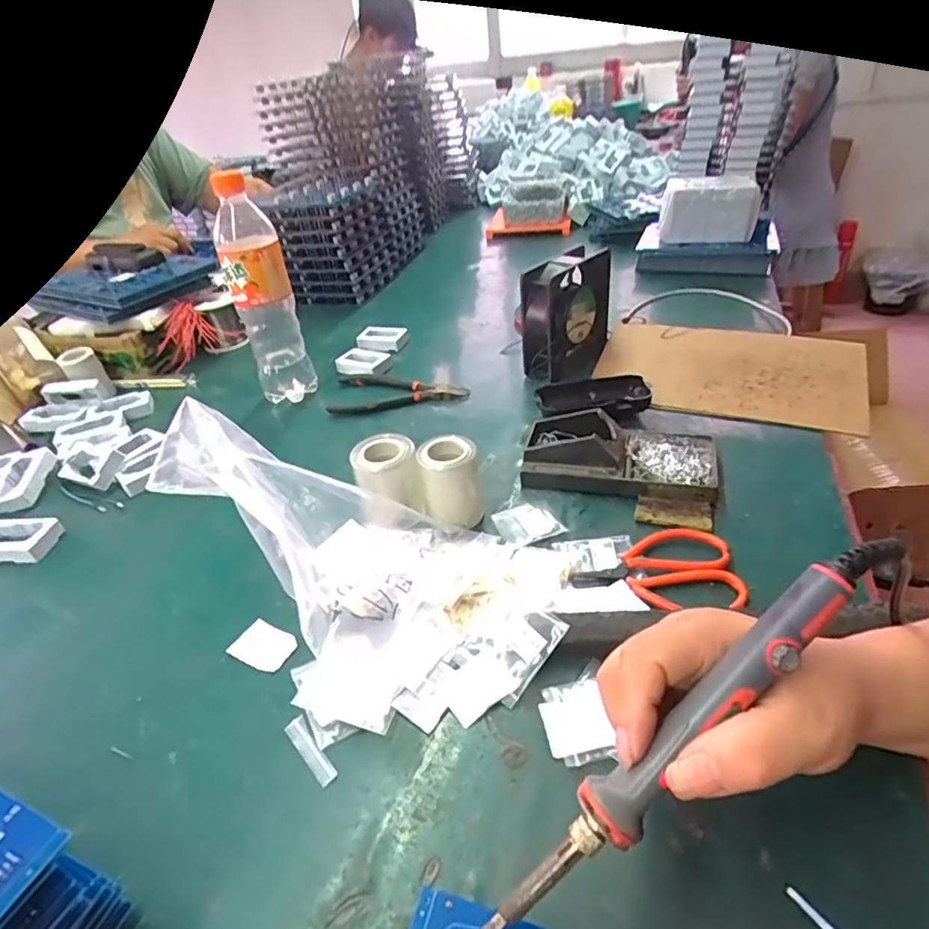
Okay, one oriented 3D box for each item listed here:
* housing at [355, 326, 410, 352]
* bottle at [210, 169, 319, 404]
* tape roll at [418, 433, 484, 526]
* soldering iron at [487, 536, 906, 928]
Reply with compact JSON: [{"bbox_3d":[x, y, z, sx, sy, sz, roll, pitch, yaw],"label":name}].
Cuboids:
[{"bbox_3d":[-0.110,-0.170,0.774,0.065,0.015,0.051,3,37,14],"label":"housing"},{"bbox_3d":[-0.214,-0.179,0.615,0.060,0.233,0.052,-17,38,-14],"label":"bottle"},{"bbox_3d":[-0.012,0.013,0.466,0.045,0.064,0.044,-4,37,3],"label":"tape roll"},{"bbox_3d":[0.091,0.107,0.233,0.223,0.020,0.019,-46,43,1],"label":"soldering iron"}]

